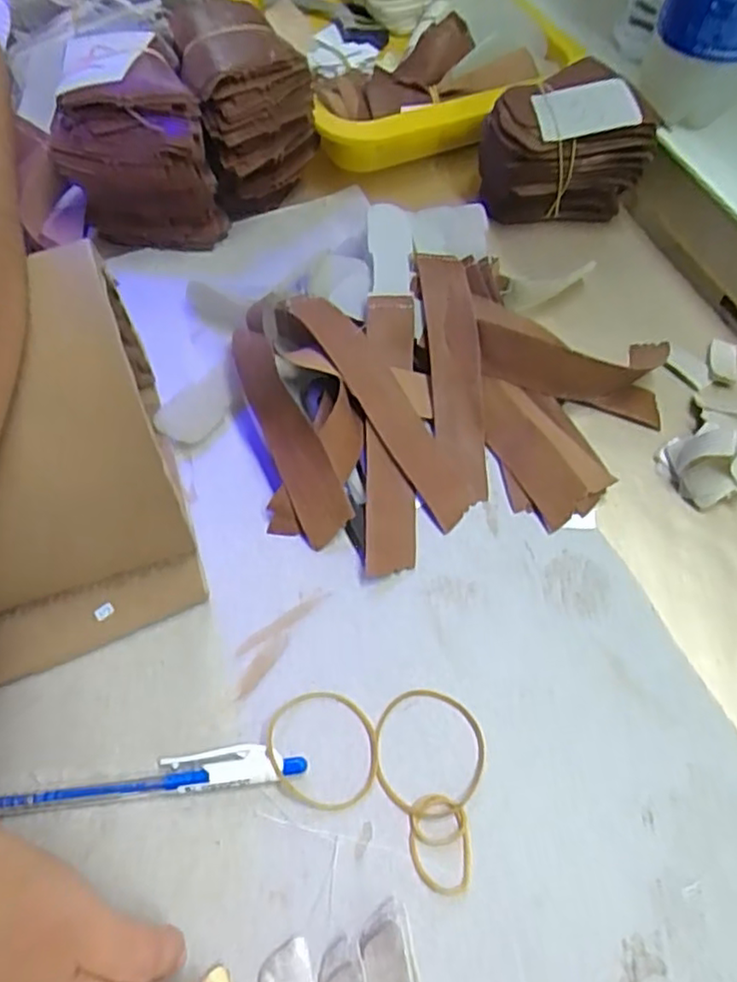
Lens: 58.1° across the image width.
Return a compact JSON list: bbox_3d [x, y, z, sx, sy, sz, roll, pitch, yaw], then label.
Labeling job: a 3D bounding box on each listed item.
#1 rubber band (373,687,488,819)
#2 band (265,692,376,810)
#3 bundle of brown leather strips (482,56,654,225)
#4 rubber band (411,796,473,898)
[{"bbox_3d":[0.025,0.104,0.266,0.045,0.004,0.048,1,61,-2],"label":"rubber band"},{"bbox_3d":[-0.018,0.103,0.265,0.042,0.007,0.046,1,61,-2],"label":"band"},{"bbox_3d":[0.115,-0.215,0.408,0.095,0.070,0.064,-3,61,-4],"label":"bundle of brown leather strips"},{"bbox_3d":[0.027,0.134,0.251,0.023,0.004,0.033,3,61,-1],"label":"rubber band"}]

